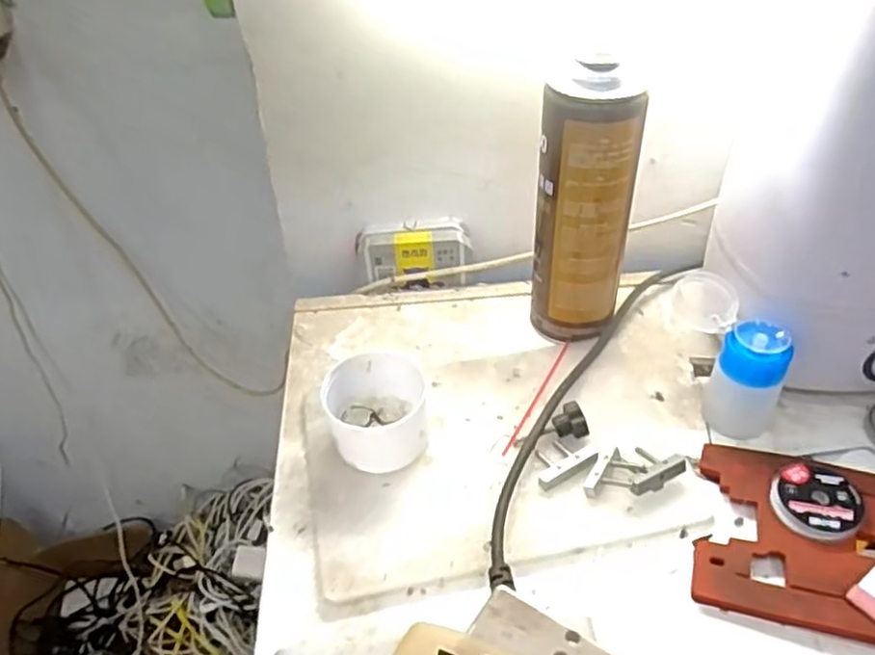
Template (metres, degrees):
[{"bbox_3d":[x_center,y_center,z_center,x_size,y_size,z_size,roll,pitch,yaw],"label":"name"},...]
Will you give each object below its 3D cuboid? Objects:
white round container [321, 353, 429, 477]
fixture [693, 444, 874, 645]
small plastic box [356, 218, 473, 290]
[{"bbox_3d":[-0.037,0.058,0.462,0.067,0.048,0.076,-9,42,-7],"label":"white round container"},{"bbox_3d":[0.237,0.124,0.399,0.166,0.012,0.111,11,43,16],"label":"fixture"},{"bbox_3d":[-0.018,-0.059,0.592,0.092,0.054,0.028,-3,42,1],"label":"small plastic box"}]

